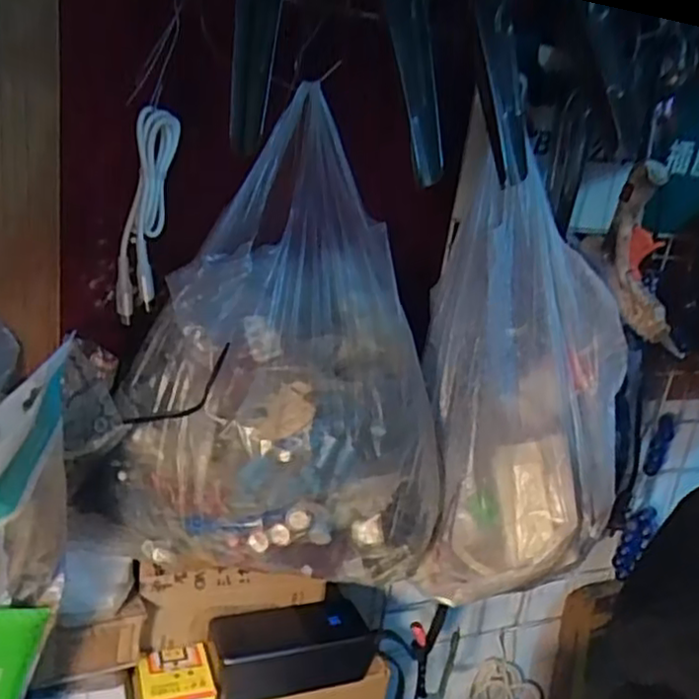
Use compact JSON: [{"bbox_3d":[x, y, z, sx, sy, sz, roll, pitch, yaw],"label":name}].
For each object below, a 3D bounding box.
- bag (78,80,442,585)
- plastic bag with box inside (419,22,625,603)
[{"bbox_3d":[-0.049,-0.002,0.485,0.249,0.275,0.151,10,16,11],"label":"bag"},{"bbox_3d":[0.140,-0.009,0.559,0.153,0.407,0.110,2,-6,-18],"label":"plastic bag with box inside"}]

